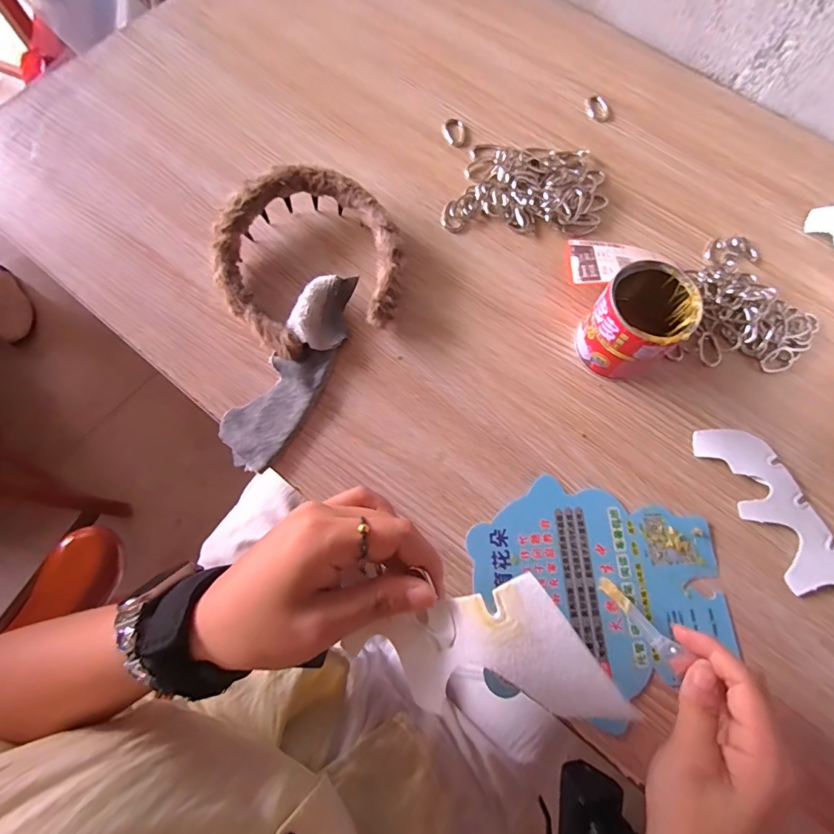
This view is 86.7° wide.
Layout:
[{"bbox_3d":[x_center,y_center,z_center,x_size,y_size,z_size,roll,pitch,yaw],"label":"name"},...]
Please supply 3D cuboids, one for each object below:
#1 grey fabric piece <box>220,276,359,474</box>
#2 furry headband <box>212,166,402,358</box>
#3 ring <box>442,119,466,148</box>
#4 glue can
[{"bbox_3d":[-0.094,-0.039,0.345,0.052,0.022,0.166,29,73,8],"label":"grey fabric piece"},{"bbox_3d":[-0.088,-0.131,0.366,0.148,0.042,0.155,0,72,-1],"label":"furry headband"},{"bbox_3d":[0.038,-0.287,0.444,0.023,0.004,0.032,0,72,-1],"label":"ring"},{"bbox_3d":[0.165,-0.071,0.337,0.061,0.074,0.066,0,72,-1],"label":"glue can"}]

